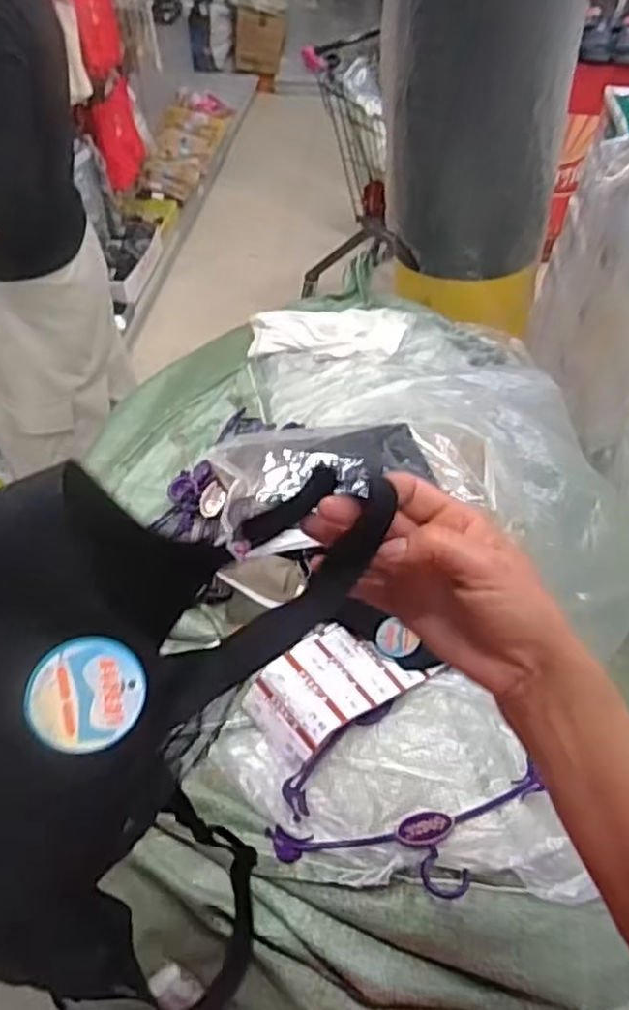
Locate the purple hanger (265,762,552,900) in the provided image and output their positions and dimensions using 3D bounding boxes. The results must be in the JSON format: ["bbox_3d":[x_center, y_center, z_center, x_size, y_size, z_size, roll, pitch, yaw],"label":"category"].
[{"bbox_3d":[0.091,0.283,0.580,0.243,0.025,0.087,-11,48,-8],"label":"purple hanger"}]

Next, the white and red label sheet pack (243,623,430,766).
[{"bbox_3d":[0.014,0.175,0.679,0.150,0.034,0.107,-35,56,-27],"label":"white and red label sheet pack"}]

